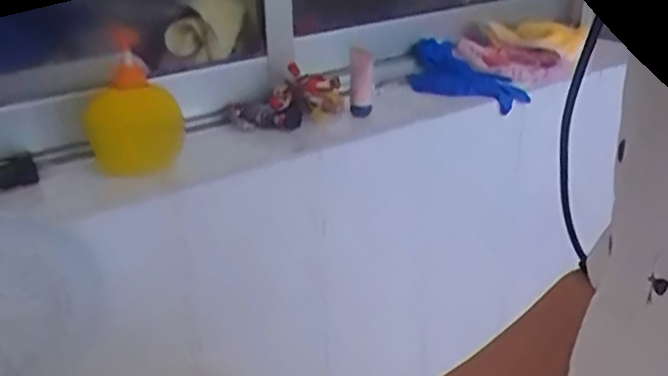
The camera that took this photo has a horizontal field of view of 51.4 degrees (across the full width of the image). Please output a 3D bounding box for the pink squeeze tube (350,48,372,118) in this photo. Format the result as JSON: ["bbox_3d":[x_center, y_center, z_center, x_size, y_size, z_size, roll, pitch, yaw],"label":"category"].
[{"bbox_3d":[0.038,-0.149,0.977,0.031,0.101,0.033,0,25,2],"label":"pink squeeze tube"}]

